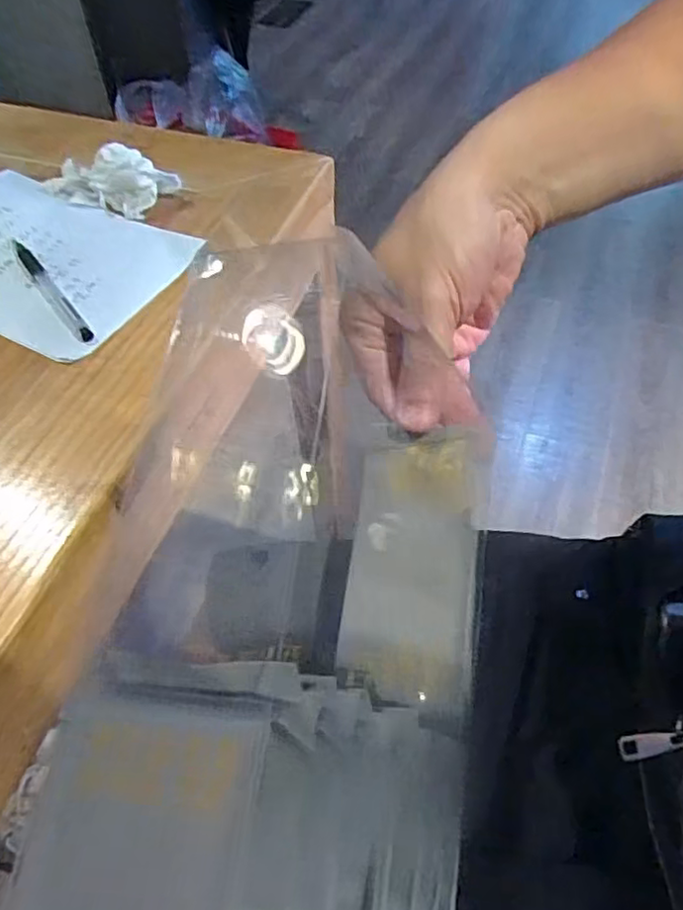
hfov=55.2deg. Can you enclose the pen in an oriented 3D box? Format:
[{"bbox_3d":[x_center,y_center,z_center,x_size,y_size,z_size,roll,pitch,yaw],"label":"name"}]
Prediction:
[{"bbox_3d":[-0.208,-0.119,0.467,0.011,0.013,0.128,-31,58,-21],"label":"pen"}]

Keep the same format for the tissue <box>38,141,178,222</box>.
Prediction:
[{"bbox_3d":[-0.193,-0.227,0.535,0.110,0.038,0.044,13,53,11],"label":"tissue"}]

